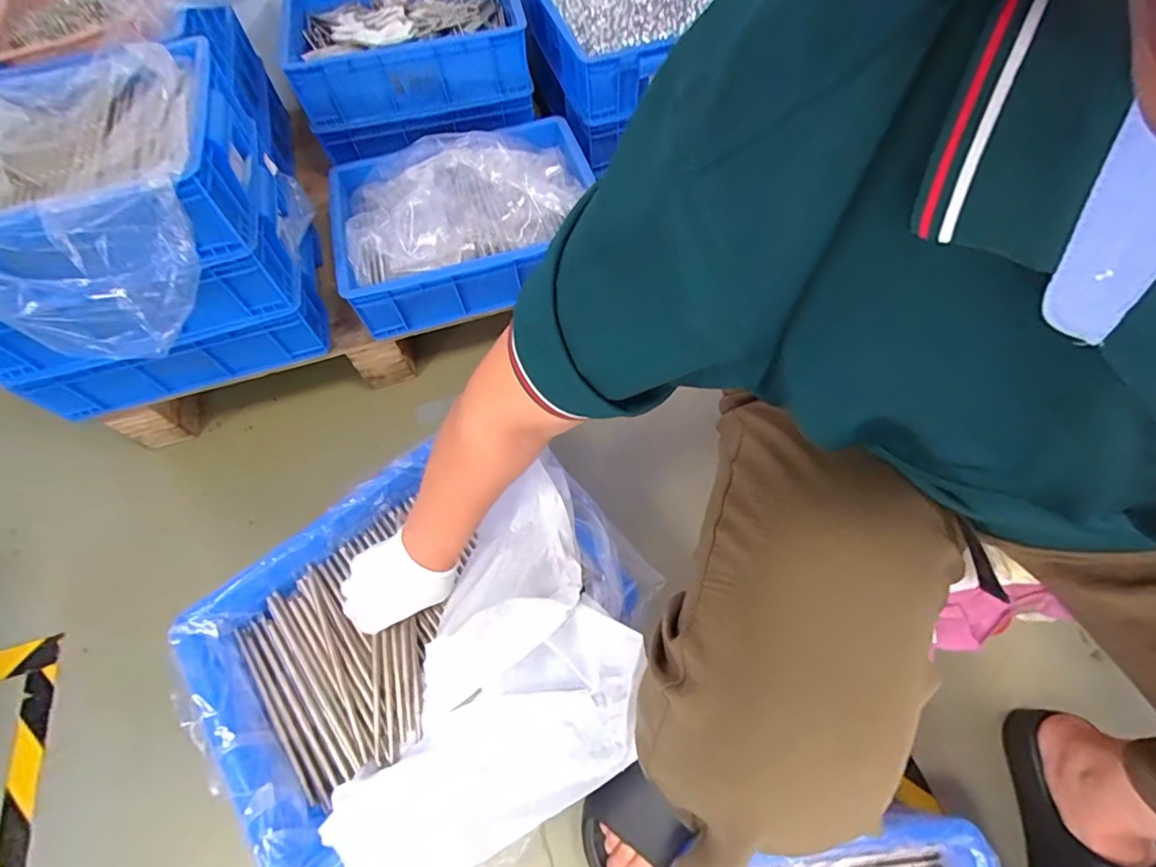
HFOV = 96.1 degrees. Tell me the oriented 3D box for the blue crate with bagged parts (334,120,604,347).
[{"bbox_3d":[-0.172,-0.353,0.835,0.419,0.142,0.286,-19,62,-6],"label":"blue crate with bagged parts"}]

